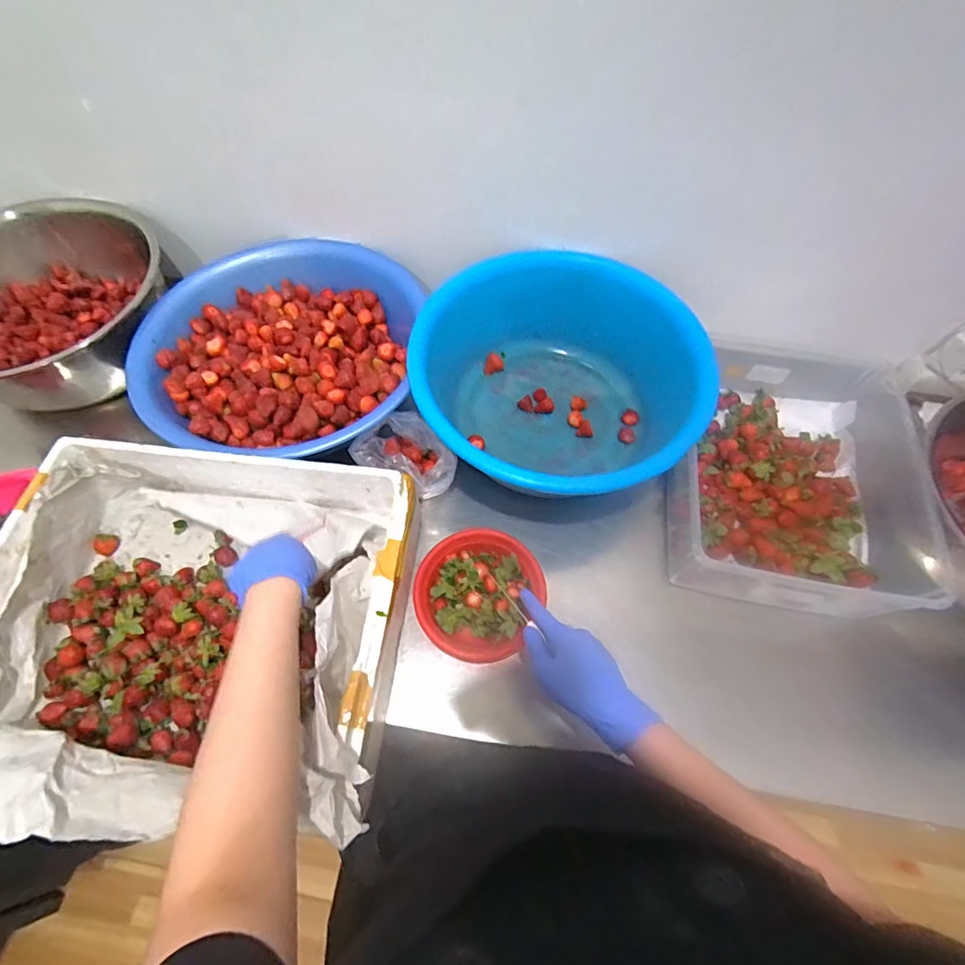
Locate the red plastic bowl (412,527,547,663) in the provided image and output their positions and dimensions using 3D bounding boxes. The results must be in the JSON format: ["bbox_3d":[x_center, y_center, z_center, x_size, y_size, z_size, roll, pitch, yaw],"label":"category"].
[{"bbox_3d":[-0.003,0.145,0.614,0.156,0.071,0.149,1,63,-1],"label":"red plastic bowl"}]

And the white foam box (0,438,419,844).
[{"bbox_3d":[-0.315,0.155,0.534,0.434,0.148,0.372,4,63,1],"label":"white foam box"}]

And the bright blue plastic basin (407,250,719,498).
[{"bbox_3d":[0.091,-0.136,0.704,0.356,0.174,0.362,1,63,-1],"label":"bright blue plastic basin"}]

